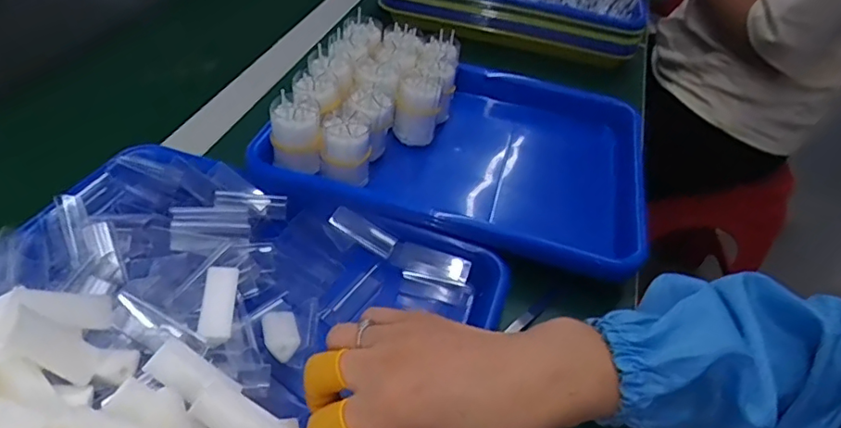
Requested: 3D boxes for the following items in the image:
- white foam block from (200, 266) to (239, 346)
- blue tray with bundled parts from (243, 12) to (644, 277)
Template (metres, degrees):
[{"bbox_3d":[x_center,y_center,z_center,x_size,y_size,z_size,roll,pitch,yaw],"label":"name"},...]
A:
[{"bbox_3d":[-0.118,0.053,0.334,0.018,0.010,0.049,-1,44,-9],"label":"white foam block"},{"bbox_3d":[0.046,-0.070,0.535,0.325,0.096,0.255,15,44,8],"label":"blue tray with bundled parts"}]

